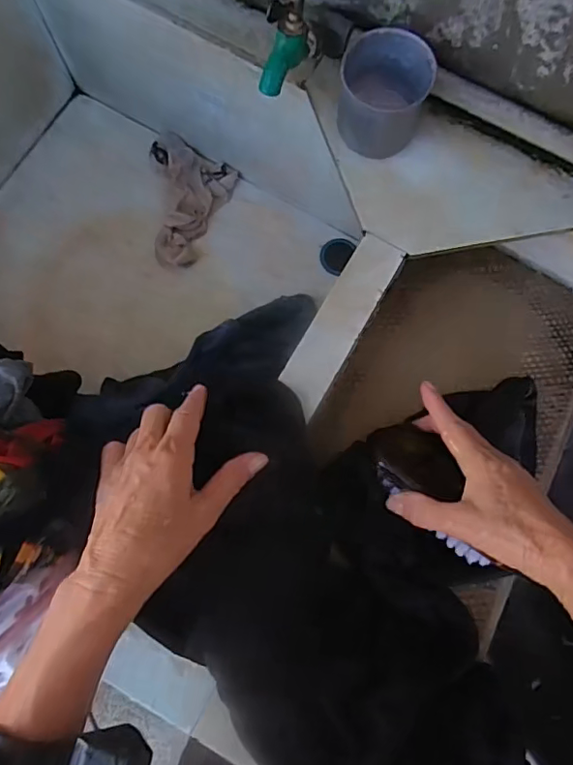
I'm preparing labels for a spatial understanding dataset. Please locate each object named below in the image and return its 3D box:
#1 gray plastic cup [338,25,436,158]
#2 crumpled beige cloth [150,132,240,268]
[{"bbox_3d":[0.077,-0.233,0.441,0.068,0.067,0.076,12,79,2],"label":"gray plastic cup"},{"bbox_3d":[-0.141,-0.228,0.676,0.116,0.018,0.148,28,80,5],"label":"crumpled beige cloth"}]

